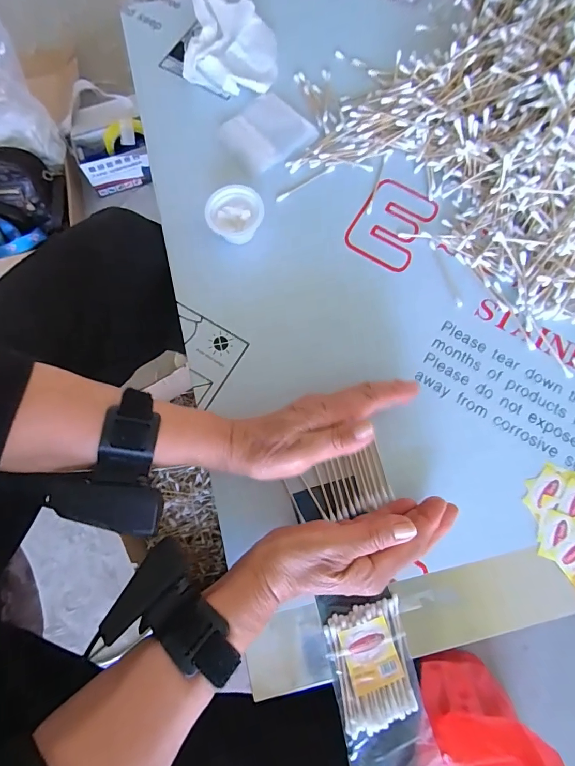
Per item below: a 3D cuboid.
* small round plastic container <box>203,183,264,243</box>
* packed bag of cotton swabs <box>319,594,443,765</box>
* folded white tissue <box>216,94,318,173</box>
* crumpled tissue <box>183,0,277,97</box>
[{"bbox_3d":[-0.050,-0.160,0.384,0.053,0.031,0.047,-19,78,-3],"label":"small round plastic container"},{"bbox_3d":[0.069,0.235,0.303,0.063,0.026,0.121,-12,78,-2],"label":"packed bag of cotton swabs"},{"bbox_3d":[-0.021,-0.266,0.423,0.080,0.009,0.074,-41,80,-7],"label":"folded white tissue"},{"bbox_3d":[-0.061,-0.381,0.439,0.098,0.037,0.130,2,78,1],"label":"crumpled tissue"}]

